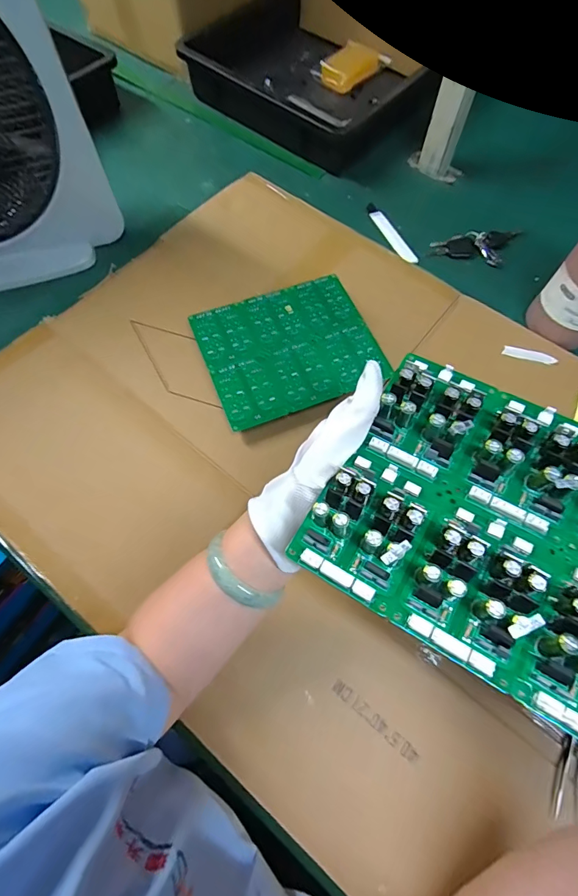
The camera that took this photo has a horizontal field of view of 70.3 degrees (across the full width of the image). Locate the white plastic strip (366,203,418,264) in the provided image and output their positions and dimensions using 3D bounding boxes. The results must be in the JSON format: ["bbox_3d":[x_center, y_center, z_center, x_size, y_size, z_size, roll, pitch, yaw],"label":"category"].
[{"bbox_3d":[0.157,-0.337,0.644,0.024,0.006,0.143,-23,69,-9],"label":"white plastic strip"}]

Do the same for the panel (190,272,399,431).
[{"bbox_3d":[0.000,-0.128,0.517,0.205,0.005,0.176,-20,68,-9],"label":"panel"}]

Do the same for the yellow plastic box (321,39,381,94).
[{"bbox_3d":[0.123,-0.734,0.793,0.079,0.027,0.140,35,71,14],"label":"yellow plastic box"}]

